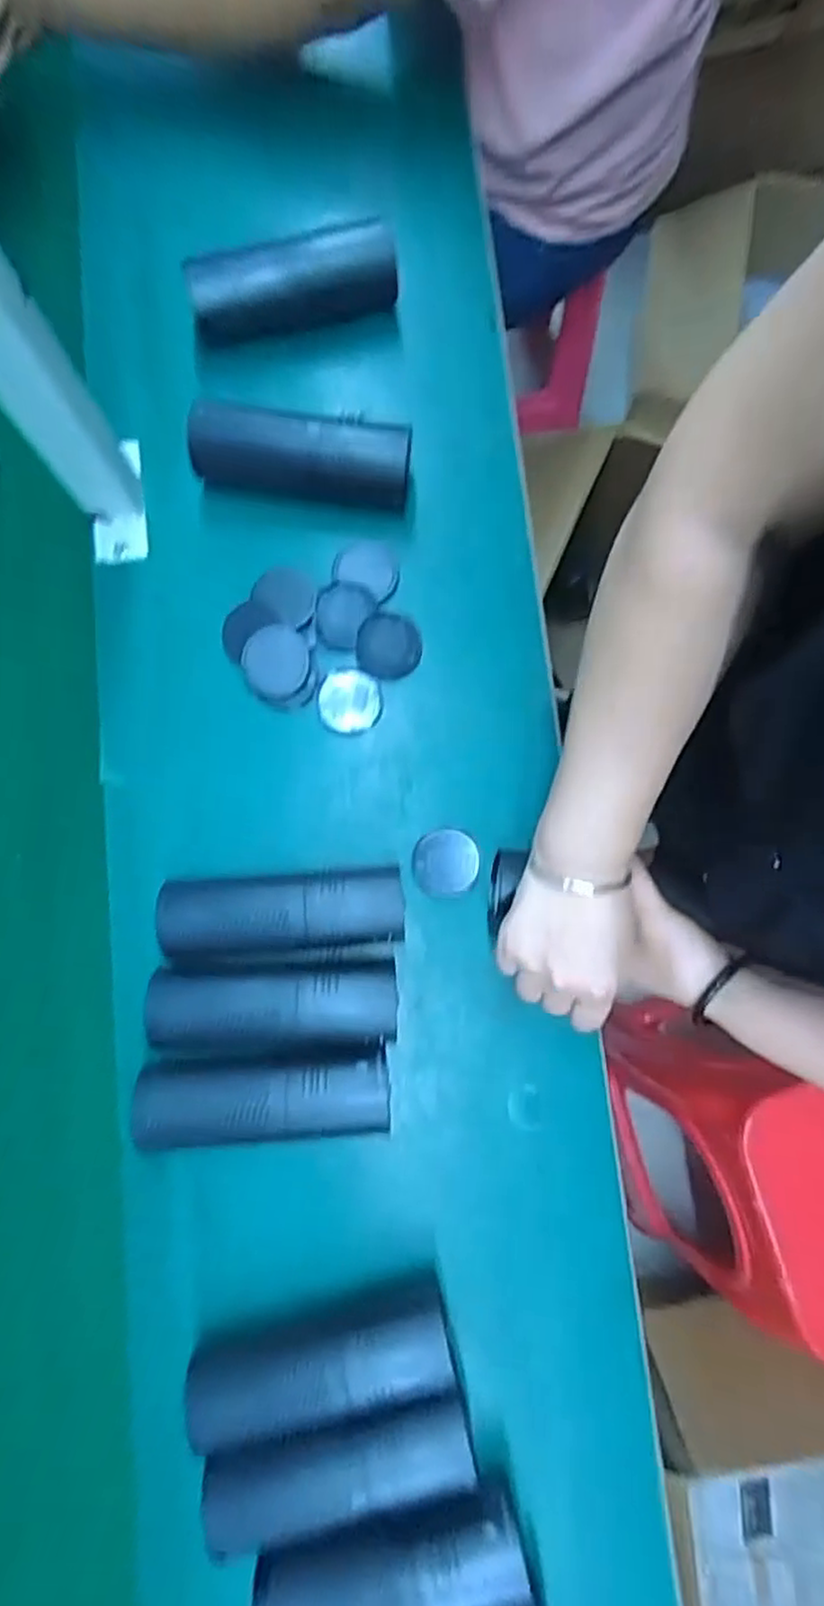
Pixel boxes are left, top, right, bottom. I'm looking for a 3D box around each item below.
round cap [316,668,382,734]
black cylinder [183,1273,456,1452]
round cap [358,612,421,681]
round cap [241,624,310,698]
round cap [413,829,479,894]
[{"bbox_3d":[-0.048,-0.077,0.538,0.048,0.007,0.048,0,79,-1],"label":"round cap"},{"bbox_3d":[-0.060,0.361,0.456,0.165,0.044,0.049,-10,79,-3],"label":"black cylinder"},{"bbox_3d":[-0.018,-0.119,0.543,0.048,0.008,0.048,0,95,-3],"label":"round cap"},{"bbox_3d":[-0.104,-0.108,0.535,0.049,0.013,0.051,0,79,-1],"label":"round cap"},{"bbox_3d":[0.025,0.043,0.526,0.047,0.008,0.046,0,79,-1],"label":"round cap"}]

